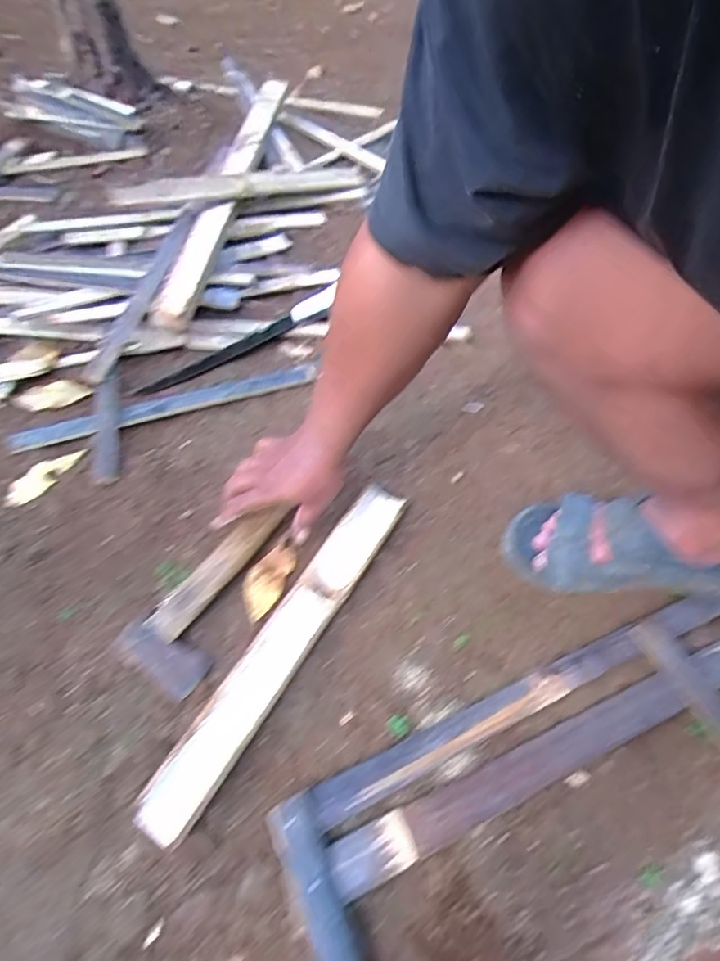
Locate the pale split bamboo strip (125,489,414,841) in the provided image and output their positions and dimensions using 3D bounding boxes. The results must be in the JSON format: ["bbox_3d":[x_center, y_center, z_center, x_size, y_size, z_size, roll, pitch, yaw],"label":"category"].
[{"bbox_3d":[-0.071,0.157,0.574,0.055,0.027,0.408,27,54,16],"label":"pale split bamboo strip"}]

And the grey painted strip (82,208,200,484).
[{"bbox_3d":[-0.336,-0.230,0.818,0.086,0.028,0.534,4,62,-1],"label":"grey painted strip"}]

